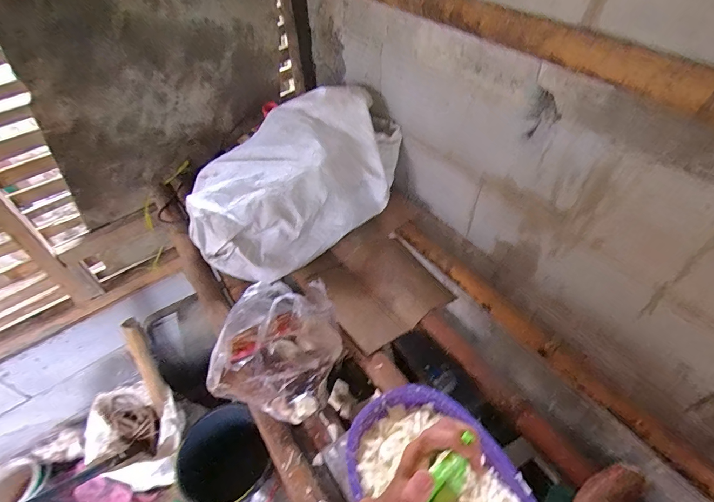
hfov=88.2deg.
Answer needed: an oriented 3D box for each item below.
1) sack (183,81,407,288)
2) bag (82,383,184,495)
[{"bbox_3d":[-0.155,-0.201,0.952,0.377,0.197,0.587,34,56,26],"label":"sack"},{"bbox_3d":[-0.716,0.653,1.270,0.276,0.367,0.272,31,55,25],"label":"bag"}]

